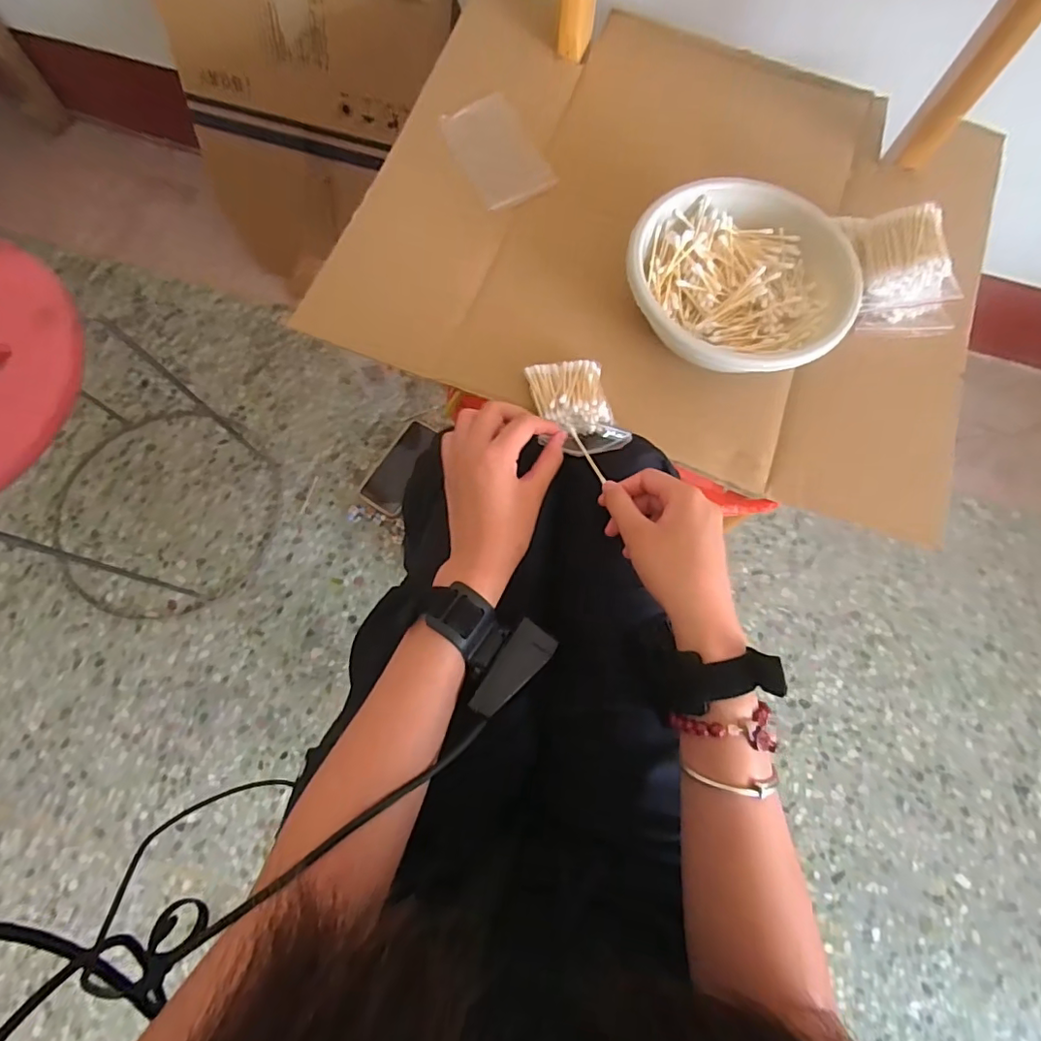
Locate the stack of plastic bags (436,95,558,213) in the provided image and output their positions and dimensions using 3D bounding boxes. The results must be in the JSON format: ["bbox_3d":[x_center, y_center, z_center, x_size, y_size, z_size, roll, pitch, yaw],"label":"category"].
[{"bbox_3d":[-0.026,-0.383,0.567,0.082,0.005,0.130,-27,76,-9],"label":"stack of plastic bags"}]

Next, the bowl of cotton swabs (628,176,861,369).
[{"bbox_3d":[0.193,-0.209,0.498,0.191,0.063,0.181,0,73,-1],"label":"bowl of cotton swabs"}]

